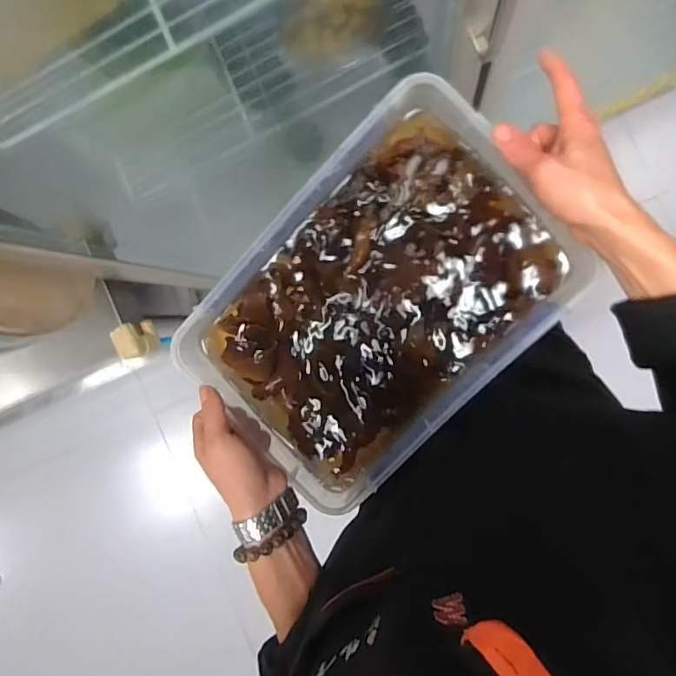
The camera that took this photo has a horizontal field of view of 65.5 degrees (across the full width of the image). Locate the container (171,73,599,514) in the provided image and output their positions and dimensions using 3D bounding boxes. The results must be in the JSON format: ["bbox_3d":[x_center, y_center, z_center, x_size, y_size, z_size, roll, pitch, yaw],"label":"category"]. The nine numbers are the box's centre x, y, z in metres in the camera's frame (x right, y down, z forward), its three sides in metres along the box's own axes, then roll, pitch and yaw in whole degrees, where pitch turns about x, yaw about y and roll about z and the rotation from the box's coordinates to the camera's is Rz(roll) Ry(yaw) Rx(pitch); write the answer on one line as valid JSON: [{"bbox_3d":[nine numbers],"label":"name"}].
[{"bbox_3d":[0.038,-0.028,0.519,0.241,0.088,0.351,46,99,4],"label":"container"}]

